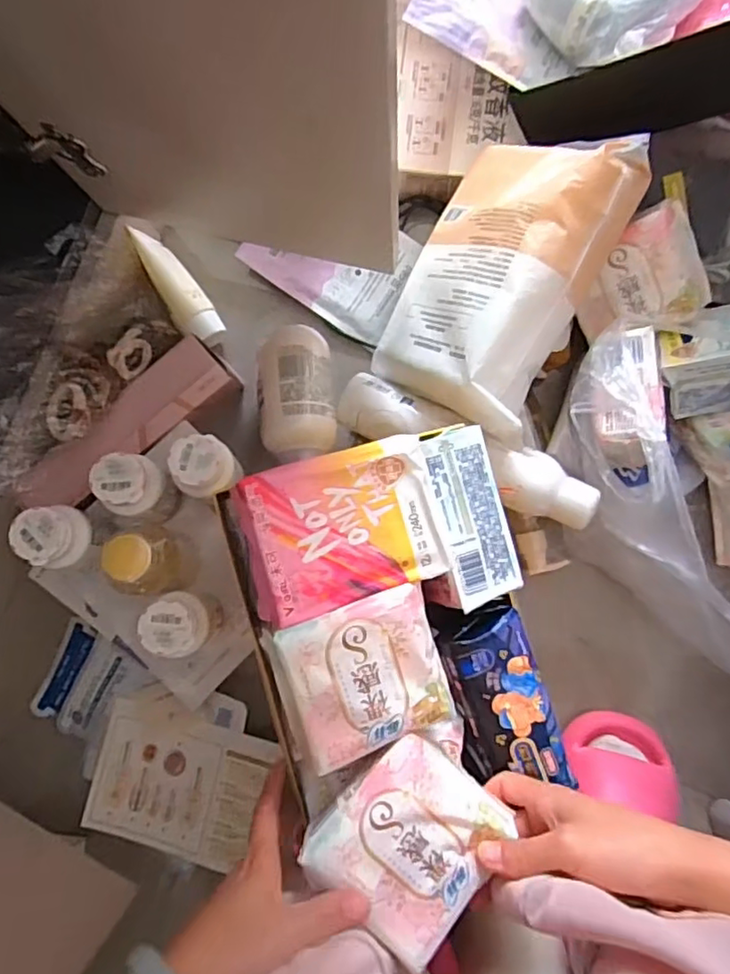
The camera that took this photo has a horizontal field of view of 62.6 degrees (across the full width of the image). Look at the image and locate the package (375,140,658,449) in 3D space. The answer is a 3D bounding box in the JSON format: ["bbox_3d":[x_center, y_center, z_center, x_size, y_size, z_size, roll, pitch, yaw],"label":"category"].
[{"bbox_3d":[0.113,-0.187,0.555,0.090,0.200,0.249,19,94,-32],"label":"package"}]

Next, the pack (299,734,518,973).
[{"bbox_3d":[0.029,0.222,0.376,0.098,0.034,0.098,41,90,4],"label":"pack"}]

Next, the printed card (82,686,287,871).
[{"bbox_3d":[-0.180,0.283,0.584,0.177,0.007,0.134,8,82,16],"label":"printed card"}]

